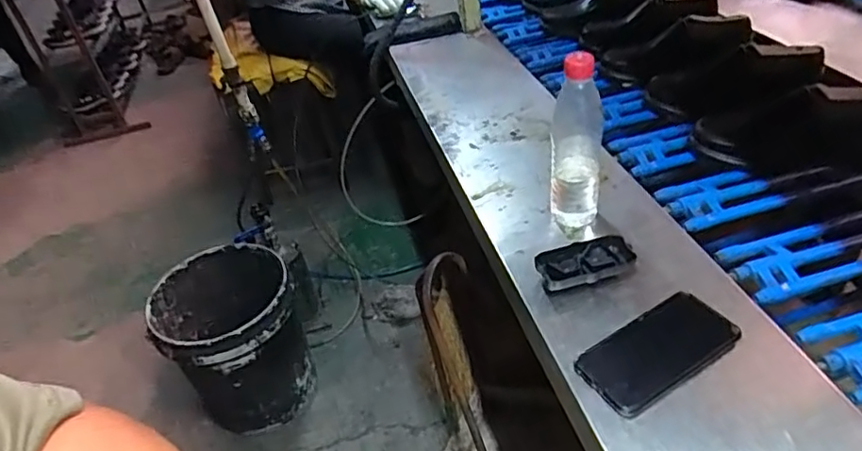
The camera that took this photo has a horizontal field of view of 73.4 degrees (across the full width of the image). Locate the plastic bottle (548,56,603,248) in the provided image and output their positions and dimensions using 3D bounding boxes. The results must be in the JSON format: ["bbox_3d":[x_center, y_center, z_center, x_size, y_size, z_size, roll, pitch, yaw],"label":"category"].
[{"bbox_3d":[0.175,-0.089,0.705,0.060,0.229,0.065,3,41,16],"label":"plastic bottle"}]

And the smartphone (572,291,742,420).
[{"bbox_3d":[0.229,0.126,0.585,0.164,0.012,0.081,-26,42,-18],"label":"smartphone"}]

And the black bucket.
[{"bbox_3d":[-0.434,0.259,1.343,0.284,0.313,0.301,-25,41,-17],"label":"black bucket"}]

